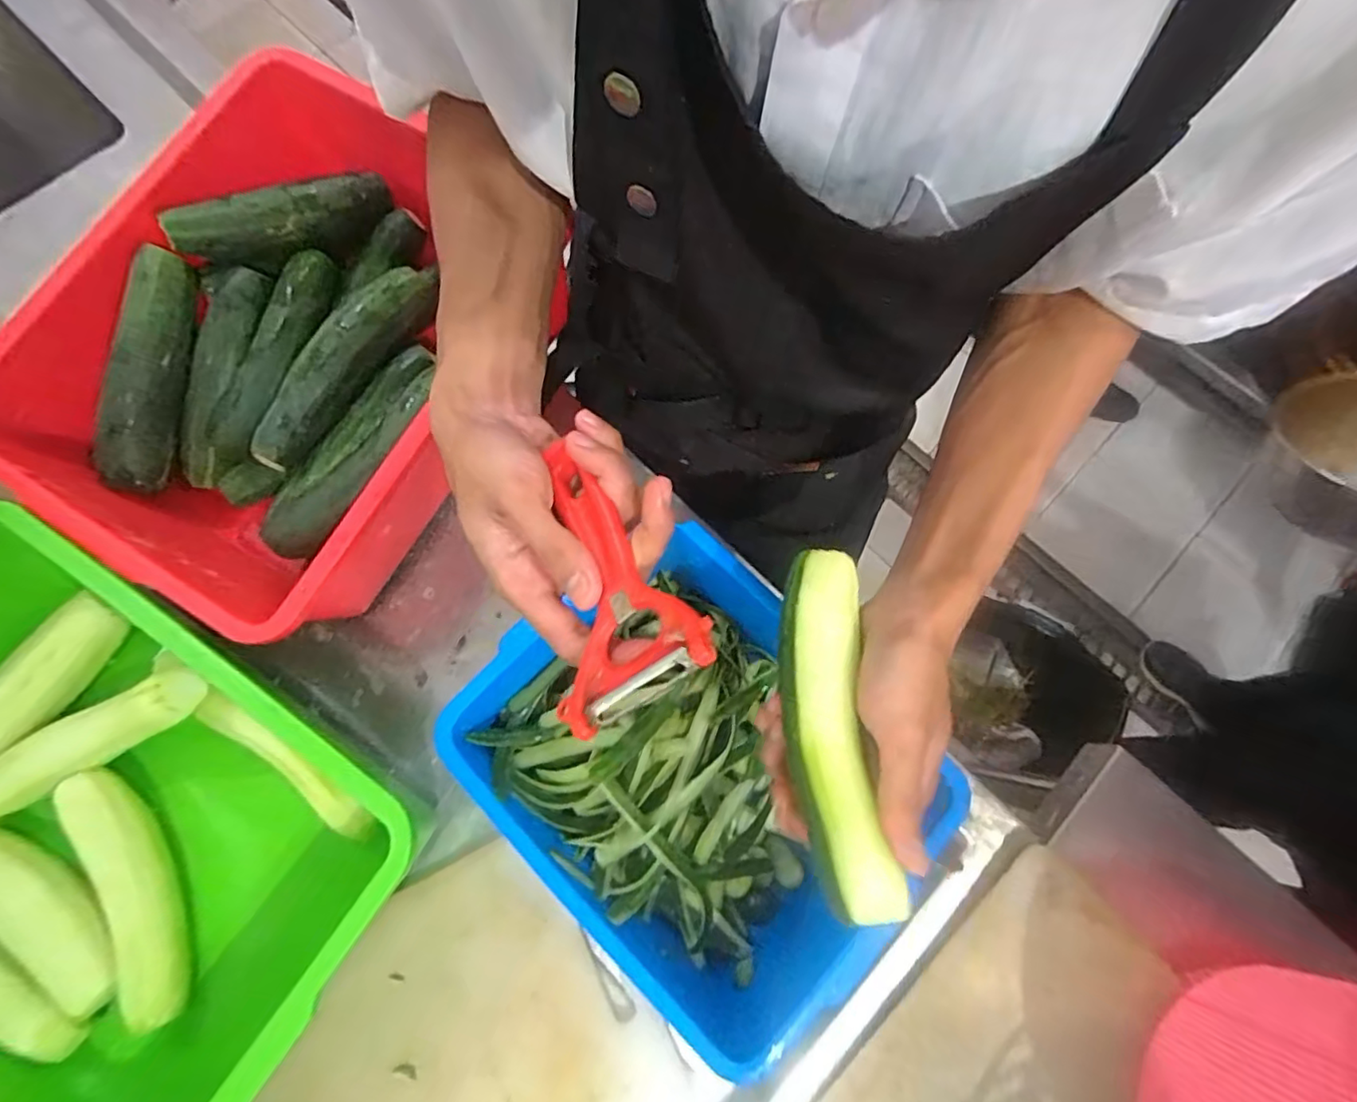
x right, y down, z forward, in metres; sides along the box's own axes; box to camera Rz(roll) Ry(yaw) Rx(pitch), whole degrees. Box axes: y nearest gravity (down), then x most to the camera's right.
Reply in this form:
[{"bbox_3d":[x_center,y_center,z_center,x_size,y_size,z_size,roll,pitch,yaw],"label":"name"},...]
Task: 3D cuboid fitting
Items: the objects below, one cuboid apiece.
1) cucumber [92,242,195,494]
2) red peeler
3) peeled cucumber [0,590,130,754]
[{"bbox_3d":[-0.421,-0.143,0.463,0.039,0.037,0.189,8,88,1],"label":"cucumber"},{"bbox_3d":[-0.036,0.005,0.260,0.062,0.029,0.137,-20,53,-6],"label":"red peeler"},{"bbox_3d":[-0.499,0.124,0.432,0.034,0.045,0.197,29,77,7],"label":"peeled cucumber"}]

